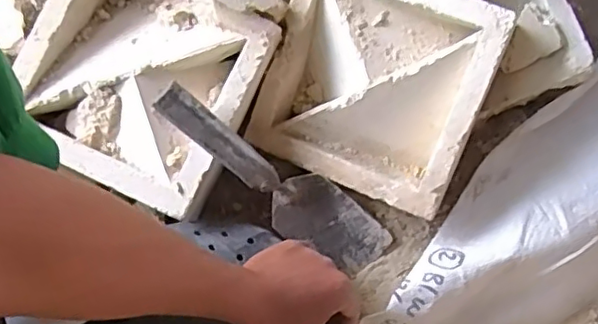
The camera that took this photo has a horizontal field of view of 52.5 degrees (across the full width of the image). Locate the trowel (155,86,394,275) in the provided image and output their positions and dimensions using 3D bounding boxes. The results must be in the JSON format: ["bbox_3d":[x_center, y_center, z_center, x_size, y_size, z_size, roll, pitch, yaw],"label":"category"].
[{"bbox_3d":[-0.019,0.021,0.548,0.260,0.032,0.058,39,76,-29],"label":"trowel"}]

